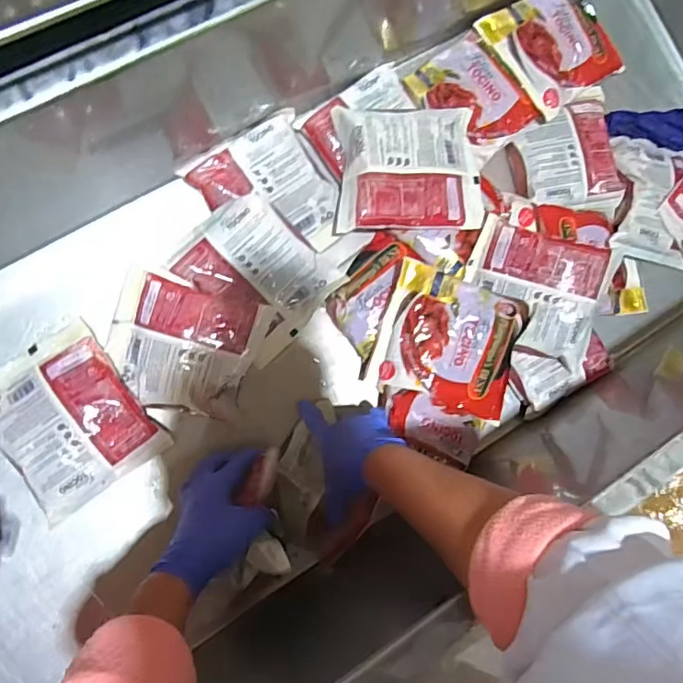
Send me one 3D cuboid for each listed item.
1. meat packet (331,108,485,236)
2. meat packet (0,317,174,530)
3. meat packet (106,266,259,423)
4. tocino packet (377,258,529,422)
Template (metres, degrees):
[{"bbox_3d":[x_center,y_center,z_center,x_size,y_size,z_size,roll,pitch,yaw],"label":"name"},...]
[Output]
[{"bbox_3d":[0.080,-0.198,0.608,0.168,0.035,0.137,-3,87,-9],"label":"meat packet"},{"bbox_3d":[-0.292,0.084,0.559,0.143,0.028,0.165,-37,92,-9],"label":"meat packet"},{"bbox_3d":[-0.177,0.003,0.574,0.152,0.021,0.133,17,84,-7],"label":"meat packet"},{"bbox_3d":[0.126,0.002,0.597,0.149,0.034,0.147,14,84,-8],"label":"tocino packet"}]

